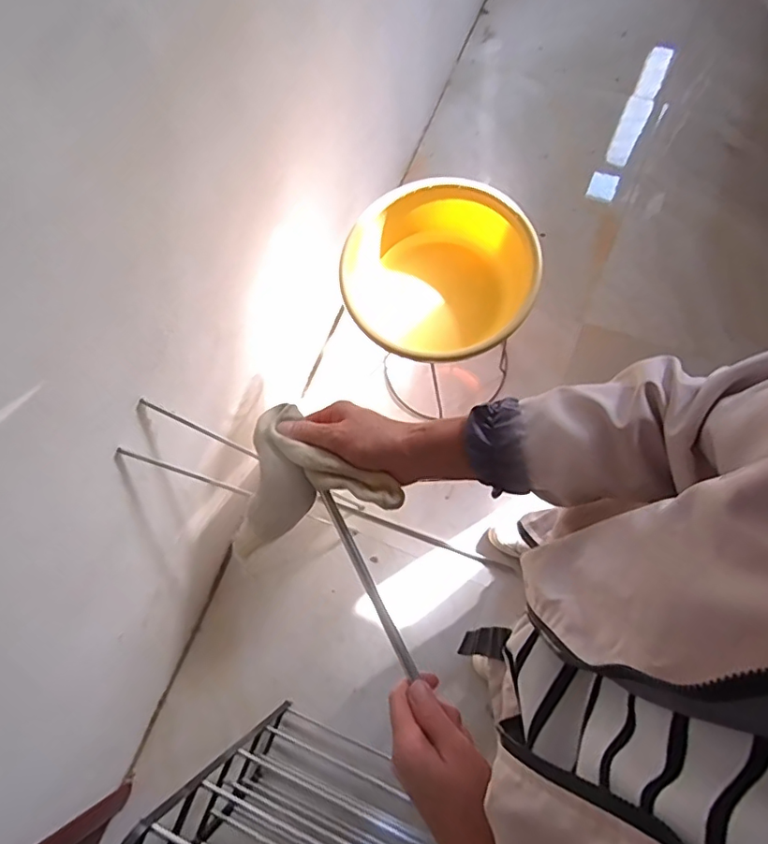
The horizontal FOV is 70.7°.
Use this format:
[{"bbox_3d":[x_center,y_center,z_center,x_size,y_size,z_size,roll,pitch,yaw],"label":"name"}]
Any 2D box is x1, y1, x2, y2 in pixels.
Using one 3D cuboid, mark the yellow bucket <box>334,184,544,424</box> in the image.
[{"bbox_3d":[0.113,-0.269,1.076,0.372,0.220,0.386,-17,74,3],"label":"yellow bucket"}]

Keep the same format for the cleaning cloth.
[{"bbox_3d":[-0.075,0.043,0.498,0.159,0.073,0.122,-15,77,-3],"label":"cleaning cloth"}]

